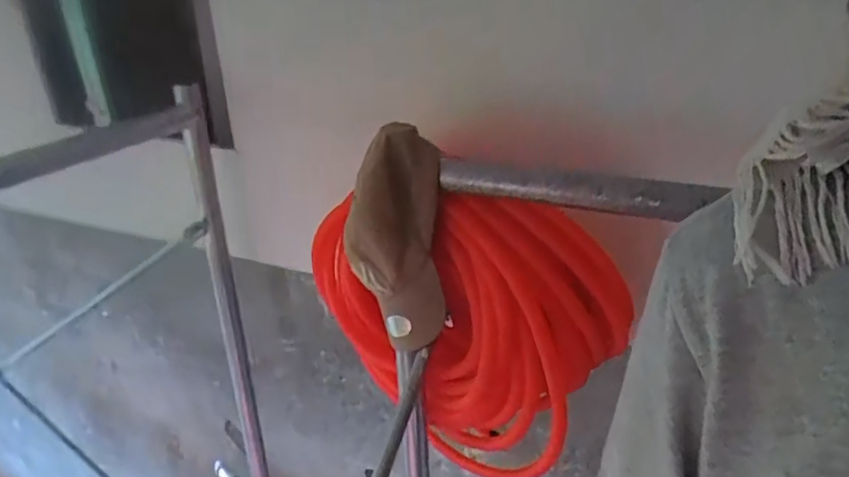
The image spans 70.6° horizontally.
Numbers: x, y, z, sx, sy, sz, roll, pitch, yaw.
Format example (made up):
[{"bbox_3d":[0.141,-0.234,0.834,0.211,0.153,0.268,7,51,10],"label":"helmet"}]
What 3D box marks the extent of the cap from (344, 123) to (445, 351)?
[{"bbox_3d":[-0.037,-0.003,0.817,0.125,0.292,0.128,-1,26,1],"label":"cap"}]

